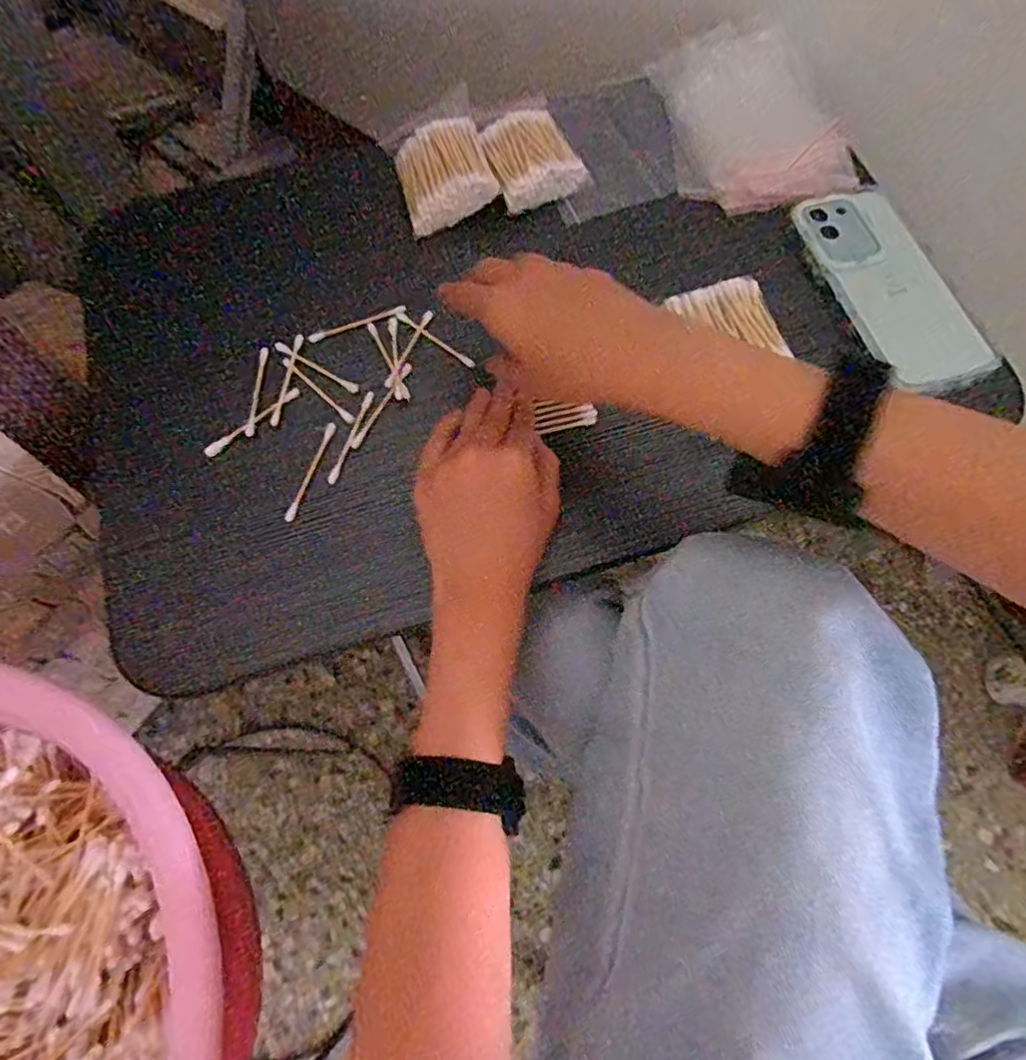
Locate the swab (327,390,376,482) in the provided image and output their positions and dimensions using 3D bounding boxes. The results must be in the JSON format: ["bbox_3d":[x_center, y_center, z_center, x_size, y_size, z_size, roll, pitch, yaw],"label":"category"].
[{"bbox_3d":[-0.105,-0.061,0.400,0.007,0.004,0.067,18,72,7],"label":"swab"}]

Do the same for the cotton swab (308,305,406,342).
[{"bbox_3d":[-0.107,-0.142,0.422,0.068,0.007,0.007,-18,72,-5],"label":"cotton swab"}]

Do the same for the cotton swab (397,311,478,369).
[{"bbox_3d":[-0.053,-0.132,0.425,0.069,0.004,0.006,37,76,12],"label":"cotton swab"}]

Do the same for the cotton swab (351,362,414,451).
[{"bbox_3d":[-0.085,-0.082,0.401,0.007,0.007,0.067,29,74,10],"label":"cotton swab"}]

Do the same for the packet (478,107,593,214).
[{"bbox_3d":[0.012,-0.276,0.459,0.062,0.018,0.077,-23,72,-7],"label":"packet"}]

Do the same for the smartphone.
[{"bbox_3d":[0.258,-0.170,0.422,0.069,0.013,0.162,-20,72,-6],"label":"smartphone"}]

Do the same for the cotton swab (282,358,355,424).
[{"bbox_3d":[-0.130,-0.094,0.412,0.071,0.004,0.006,43,77,14],"label":"cotton swab"}]

